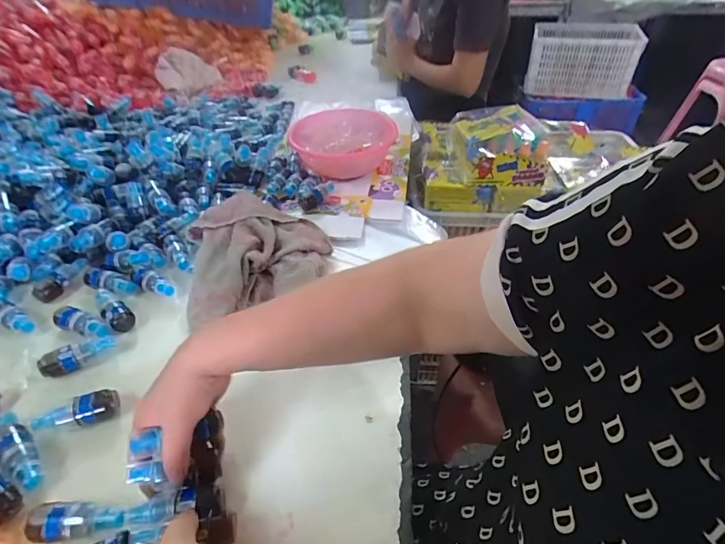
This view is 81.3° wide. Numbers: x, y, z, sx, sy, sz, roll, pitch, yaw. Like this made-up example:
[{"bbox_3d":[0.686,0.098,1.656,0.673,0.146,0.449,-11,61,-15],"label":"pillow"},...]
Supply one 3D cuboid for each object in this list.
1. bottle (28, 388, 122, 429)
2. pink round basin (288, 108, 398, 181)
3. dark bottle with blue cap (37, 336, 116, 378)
[{"bbox_3d":[-0.297,0.147,0.441,0.076,0.026,0.024,-14,44,-20],"label":"bottle"},{"bbox_3d":[-0.042,-0.272,0.884,0.205,0.071,0.243,-6,42,-12],"label":"pink round basin"},{"bbox_3d":[-0.336,0.098,0.499,0.077,0.025,0.029,-29,51,-33],"label":"dark bottle with blue cap"}]

